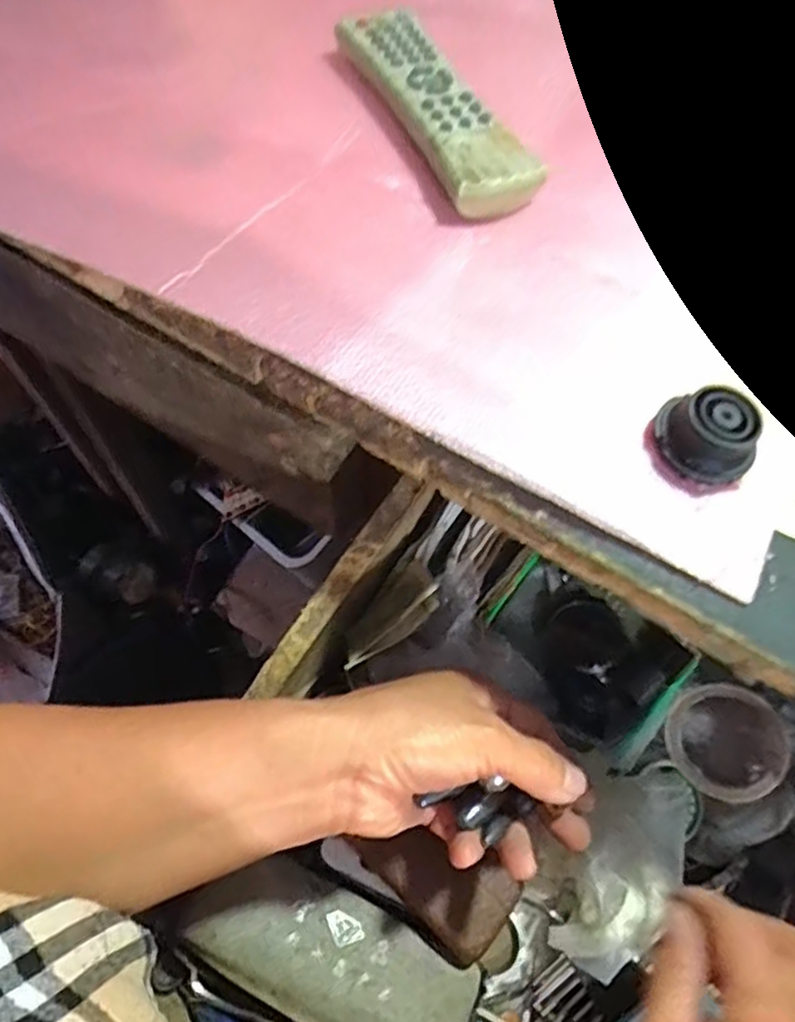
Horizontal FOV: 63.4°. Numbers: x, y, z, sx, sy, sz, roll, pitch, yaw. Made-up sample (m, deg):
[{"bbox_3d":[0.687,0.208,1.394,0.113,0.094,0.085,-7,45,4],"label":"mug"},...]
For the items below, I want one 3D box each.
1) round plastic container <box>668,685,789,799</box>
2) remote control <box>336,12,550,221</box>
[{"bbox_3d":[0.184,0.132,0.364,0.059,0.043,0.059,-6,65,14],"label":"round plastic container"},{"bbox_3d":[0.021,-0.218,0.346,0.046,0.020,0.159,-19,66,-13],"label":"remote control"}]

